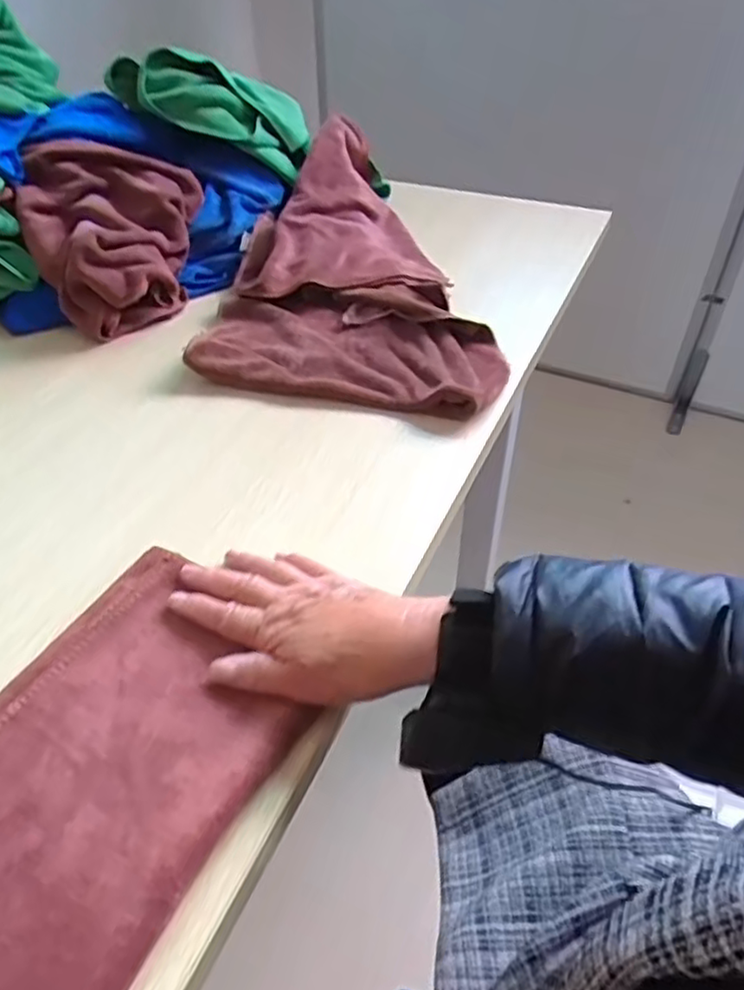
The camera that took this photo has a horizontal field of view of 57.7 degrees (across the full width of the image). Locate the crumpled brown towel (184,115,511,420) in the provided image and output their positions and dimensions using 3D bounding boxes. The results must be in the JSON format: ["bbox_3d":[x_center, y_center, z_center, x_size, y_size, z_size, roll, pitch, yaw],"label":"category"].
[{"bbox_3d":[-0.016,-0.277,0.745,0.287,0.086,0.530,1,43,2],"label":"crumpled brown towel"}]

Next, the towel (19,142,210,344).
[{"bbox_3d":[-0.295,-0.283,0.736,0.176,0.122,0.216,3,43,4],"label":"towel"}]

